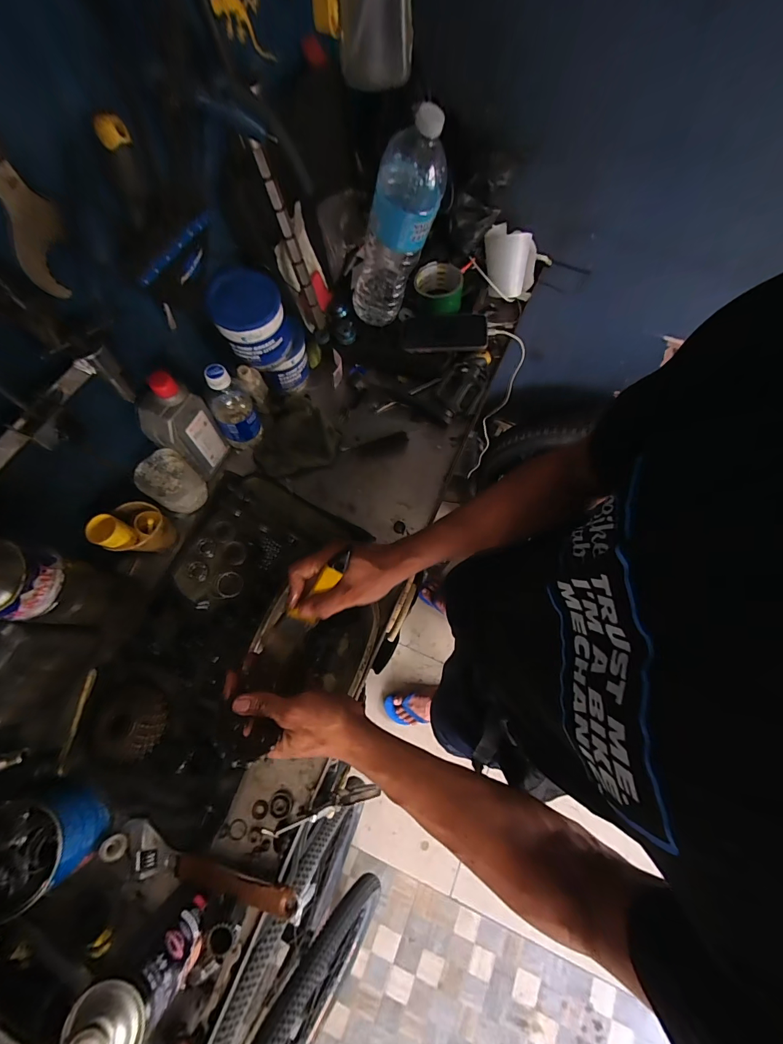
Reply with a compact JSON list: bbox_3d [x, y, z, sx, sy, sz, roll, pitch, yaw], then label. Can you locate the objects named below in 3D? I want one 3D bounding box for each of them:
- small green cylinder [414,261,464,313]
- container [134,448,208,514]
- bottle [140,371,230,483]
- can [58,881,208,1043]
[{"bbox_3d":[0.084,-0.413,0.674,0.084,0.040,0.087,7,70,1],"label":"small green cylinder"},{"bbox_3d":[-0.327,-0.055,0.573,0.063,0.090,0.068,0,70,-1],"label":"container"},{"bbox_3d":[-0.305,-0.137,0.564,0.049,0.172,0.081,25,71,8],"label":"bottle"},{"bbox_3d":[-0.226,0.420,0.357,0.063,0.185,0.053,35,73,11],"label":"can"}]

